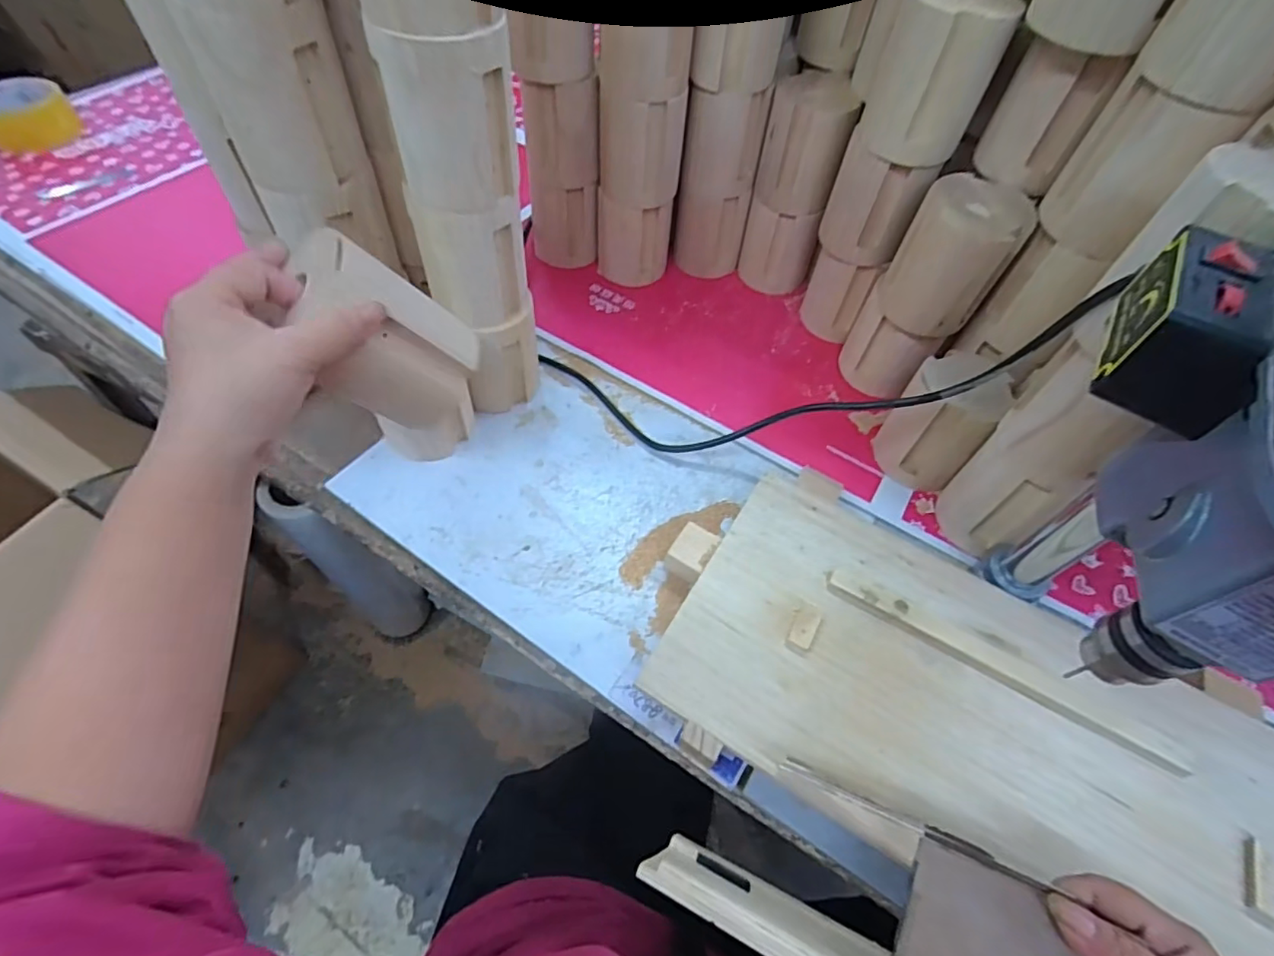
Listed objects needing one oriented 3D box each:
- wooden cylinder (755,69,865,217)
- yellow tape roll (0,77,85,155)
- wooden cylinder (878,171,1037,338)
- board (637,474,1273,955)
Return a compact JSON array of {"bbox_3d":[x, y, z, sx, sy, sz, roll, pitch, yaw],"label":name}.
[{"bbox_3d":[0.162,-0.321,0.558,0.074,0.097,0.068,19,58,9],"label":"wooden cylinder"},{"bbox_3d":[-0.810,-0.482,0.767,0.124,0.044,0.106,36,62,19],"label":"yellow tape roll"},{"bbox_3d":[0.256,-0.180,0.474,0.077,0.110,0.071,1,57,-2],"label":"wooden cylinder"},{"bbox_3d":[0.224,0.145,0.391,0.378,0.022,0.229,28,60,15],"label":"board"}]

